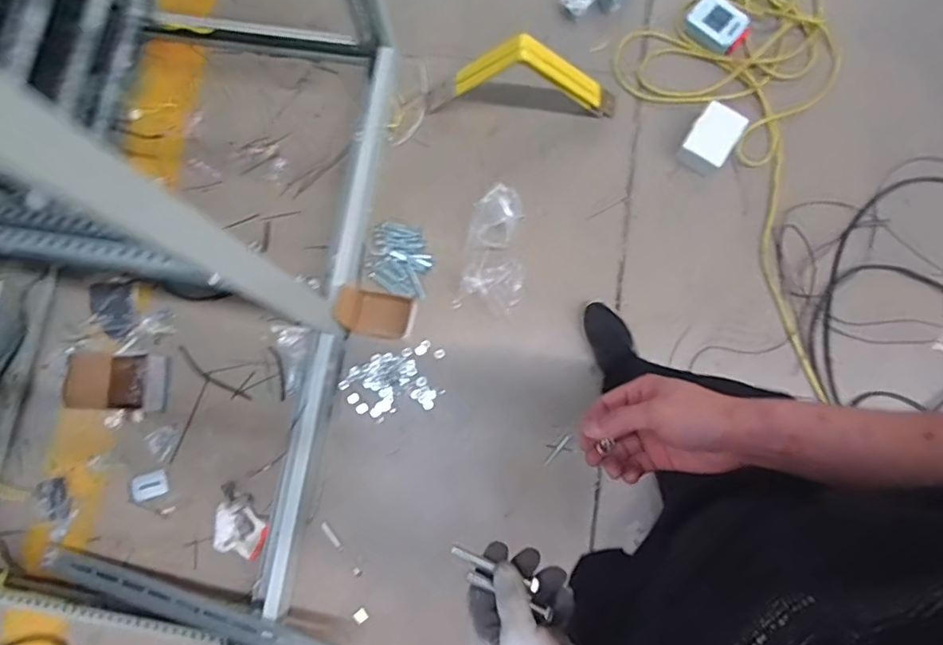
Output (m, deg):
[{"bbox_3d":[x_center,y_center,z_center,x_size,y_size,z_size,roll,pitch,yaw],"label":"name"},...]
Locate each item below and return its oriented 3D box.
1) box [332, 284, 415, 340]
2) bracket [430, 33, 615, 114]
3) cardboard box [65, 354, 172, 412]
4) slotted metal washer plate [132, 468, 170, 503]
[{"bbox_3d":[-0.217,-0.028,1.288,0.155,0.102,0.103,13,79,2],"label":"box"},{"bbox_3d":[0.126,-0.578,1.360,0.466,0.231,0.064,1,79,0],"label":"bracket"},{"bbox_3d":[-0.815,0.135,1.300,0.210,0.061,0.125,4,79,0],"label":"cardboard box"},{"bbox_3d":[-0.726,0.369,1.292,0.072,0.009,0.055,-20,79,-4],"label":"slotted metal washer plate"}]

